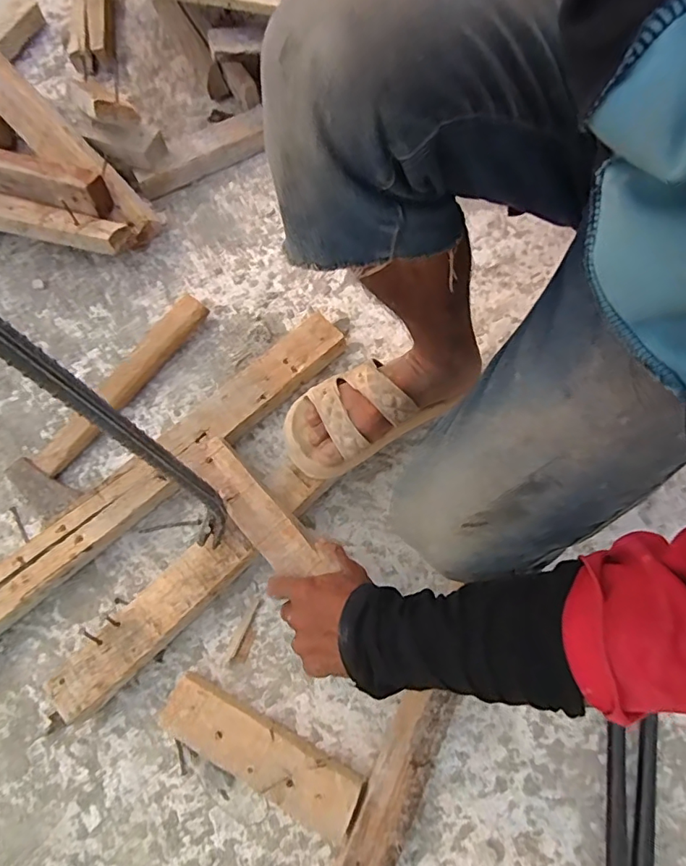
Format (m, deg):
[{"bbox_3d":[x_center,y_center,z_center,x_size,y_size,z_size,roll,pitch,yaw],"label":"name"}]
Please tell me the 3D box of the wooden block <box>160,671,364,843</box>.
[{"bbox_3d":[-0.084,0.322,0.518,0.209,0.040,0.058,25,73,11],"label":"wooden block"}]

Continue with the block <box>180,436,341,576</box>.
[{"bbox_3d":[-0.104,0.076,0.556,0.049,0.016,0.215,-43,63,-12],"label":"block"}]

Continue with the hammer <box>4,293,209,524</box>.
[{"bbox_3d":[-0.298,-0.046,0.661,0.104,0.042,0.334,28,74,12],"label":"hammer"}]

